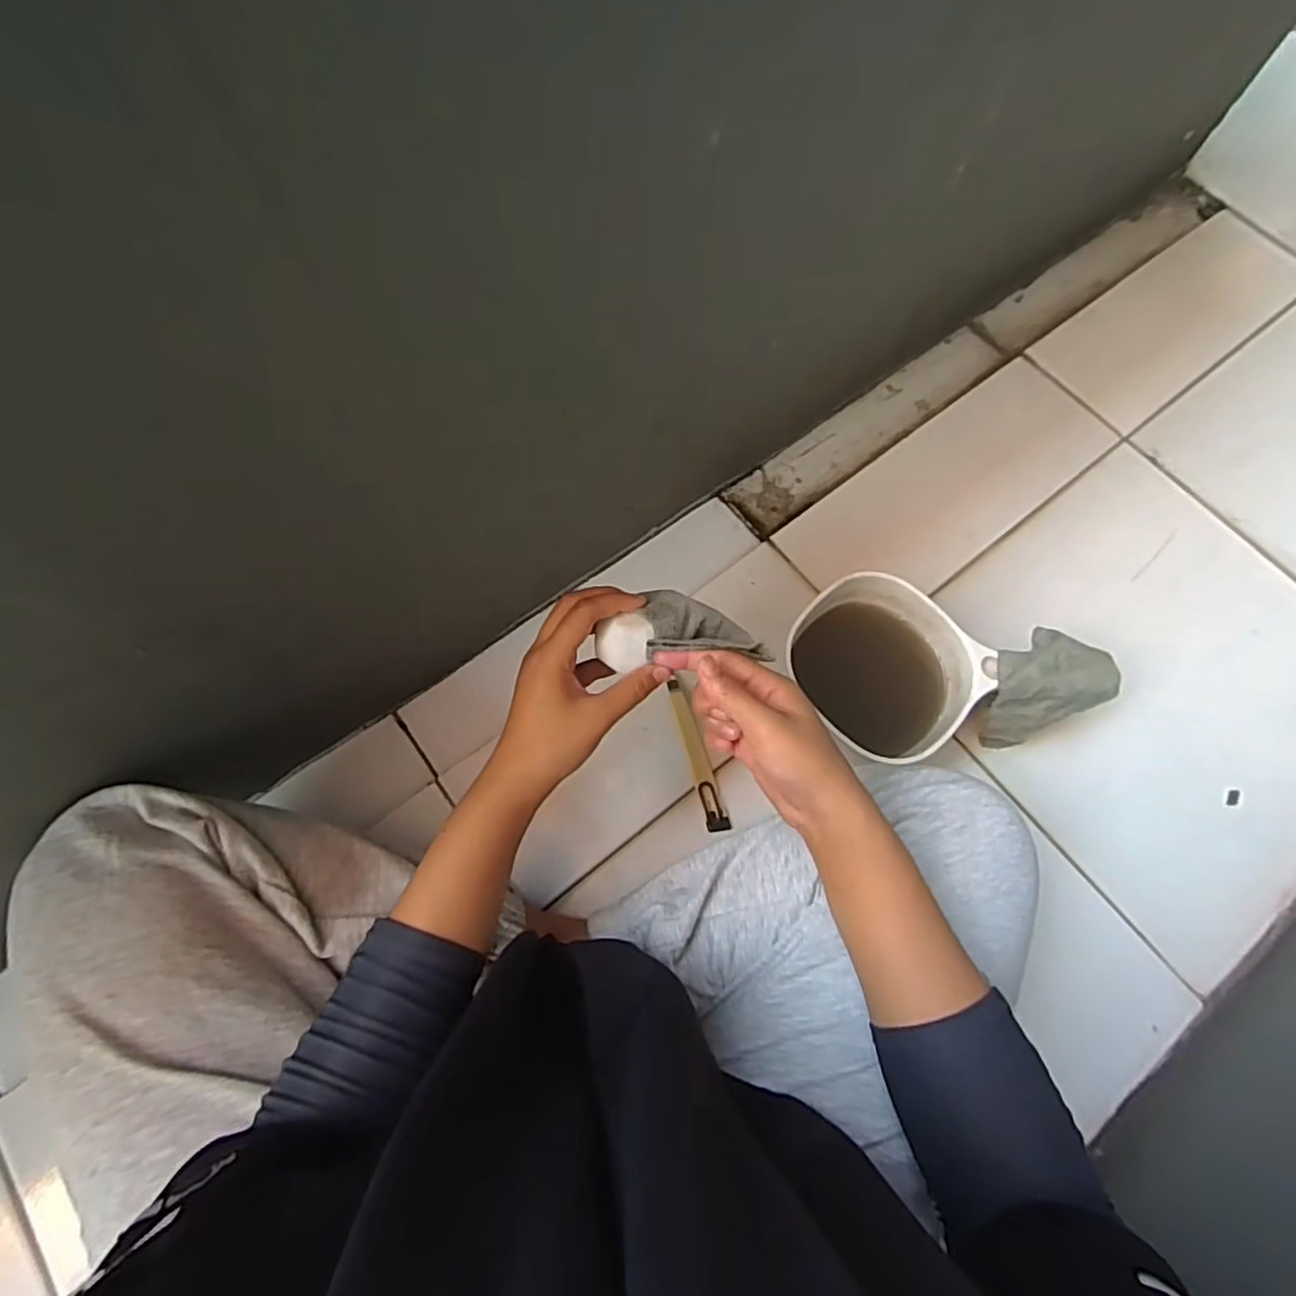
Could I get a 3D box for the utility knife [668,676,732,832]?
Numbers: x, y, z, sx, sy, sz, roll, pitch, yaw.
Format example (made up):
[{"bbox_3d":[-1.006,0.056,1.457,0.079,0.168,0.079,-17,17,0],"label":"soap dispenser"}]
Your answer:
[{"bbox_3d":[0.044,0.096,0.606,0.019,0.008,0.137,-15,70,-5],"label":"utility knife"}]

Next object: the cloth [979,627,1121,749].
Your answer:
[{"bbox_3d":[0.327,0.036,0.575,0.095,0.105,0.071,-30,74,-12],"label":"cloth"}]

